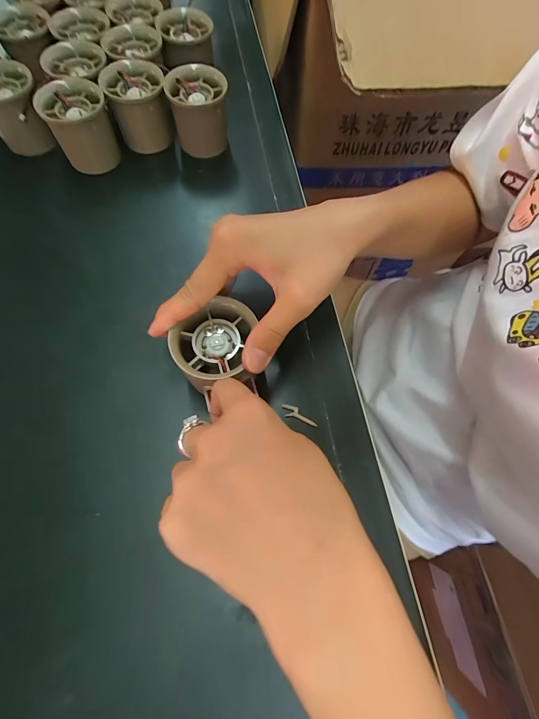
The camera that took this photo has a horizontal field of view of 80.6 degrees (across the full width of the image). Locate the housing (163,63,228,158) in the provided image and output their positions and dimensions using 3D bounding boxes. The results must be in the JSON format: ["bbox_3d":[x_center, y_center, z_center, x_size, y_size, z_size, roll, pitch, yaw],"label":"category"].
[{"bbox_3d":[-0.067,-0.238,0.315,0.055,0.063,0.052,-19,72,-8],"label":"housing"}]

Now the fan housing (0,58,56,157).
[{"bbox_3d":[-0.237,-0.233,0.298,0.056,0.051,0.059,-27,73,-11],"label":"fan housing"}]

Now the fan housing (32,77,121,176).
[{"bbox_3d":[-0.173,-0.215,0.296,0.053,0.050,0.054,0,70,-1],"label":"fan housing"}]

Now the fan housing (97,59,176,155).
[{"bbox_3d":[-0.125,-0.244,0.310,0.052,0.054,0.059,-12,71,-6],"label":"fan housing"}]

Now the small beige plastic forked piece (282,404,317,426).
[{"bbox_3d":[0.022,0.041,0.236,0.028,0.004,0.009,17,70,5],"label":"small beige plastic forked piece"}]

